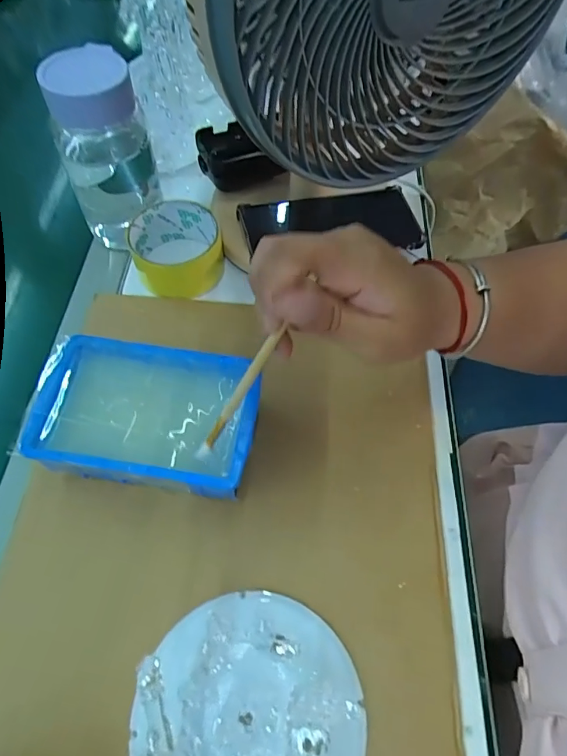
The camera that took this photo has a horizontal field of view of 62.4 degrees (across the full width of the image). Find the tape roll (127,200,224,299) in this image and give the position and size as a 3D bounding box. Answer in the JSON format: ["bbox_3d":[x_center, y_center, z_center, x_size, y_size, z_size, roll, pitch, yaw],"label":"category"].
[{"bbox_3d":[-0.099,-0.116,0.433,0.078,0.049,0.080,1,60,-1],"label":"tape roll"}]

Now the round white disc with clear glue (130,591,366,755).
[{"bbox_3d":[-0.018,0.190,0.262,0.122,0.018,0.122,7,59,-12],"label":"round white disc with clear glue"}]

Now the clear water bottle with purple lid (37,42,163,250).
[{"bbox_3d":[-0.154,-0.192,0.417,0.075,0.155,0.060,-12,61,-8],"label":"clear water bottle with purple lid"}]

